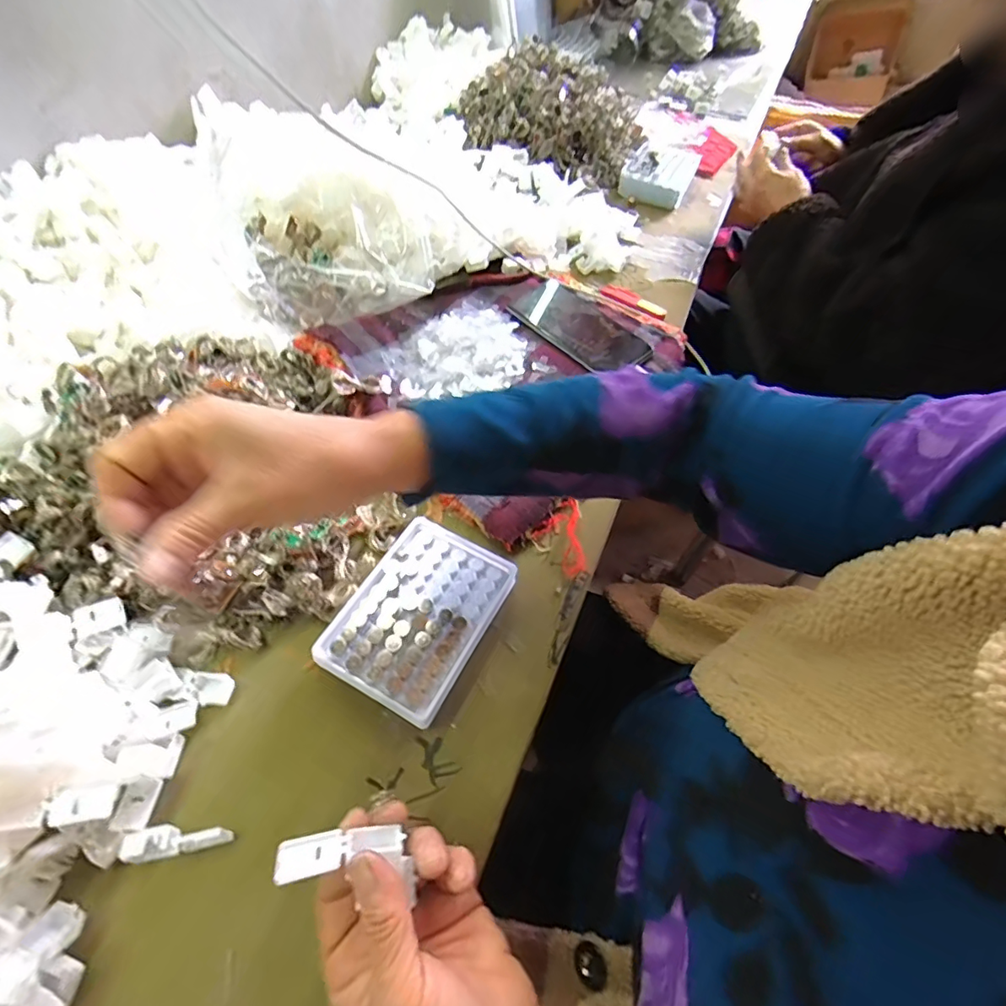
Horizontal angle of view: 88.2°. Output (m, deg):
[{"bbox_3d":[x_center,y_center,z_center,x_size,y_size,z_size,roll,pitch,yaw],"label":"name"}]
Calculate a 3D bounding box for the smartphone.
[{"bbox_3d":[0.083,-0.195,0.570,0.080,0.009,0.157,-34,63,-23],"label":"smartphone"}]

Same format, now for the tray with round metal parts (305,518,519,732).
[{"bbox_3d":[-0.060,0.082,0.382,0.094,0.026,0.131,25,58,14],"label":"tray with round metal parts"}]

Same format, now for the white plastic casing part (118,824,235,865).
[{"bbox_3d":[-0.187,0.193,0.299,0.055,0.018,0.016,-9,56,-9],"label":"white plastic casing part"}]

